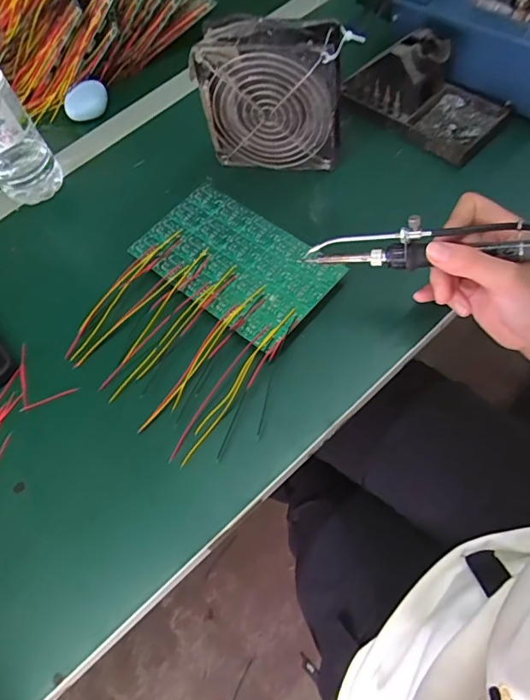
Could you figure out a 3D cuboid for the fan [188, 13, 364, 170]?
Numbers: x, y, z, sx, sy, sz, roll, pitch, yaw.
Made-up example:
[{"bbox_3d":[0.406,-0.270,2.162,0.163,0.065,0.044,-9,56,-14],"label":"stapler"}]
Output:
[{"bbox_3d":[0.011,-0.226,0.436,0.129,0.115,0.046,8,67,13],"label":"fan"}]

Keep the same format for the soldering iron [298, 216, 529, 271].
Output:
[{"bbox_3d":[0.131,-0.074,0.337,0.204,0.037,0.021,4,65,15],"label":"soldering iron"}]

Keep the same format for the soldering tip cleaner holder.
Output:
[{"bbox_3d":[0.148,-0.250,0.459,0.152,0.064,0.079,34,74,22],"label":"soldering tip cleaner holder"}]

